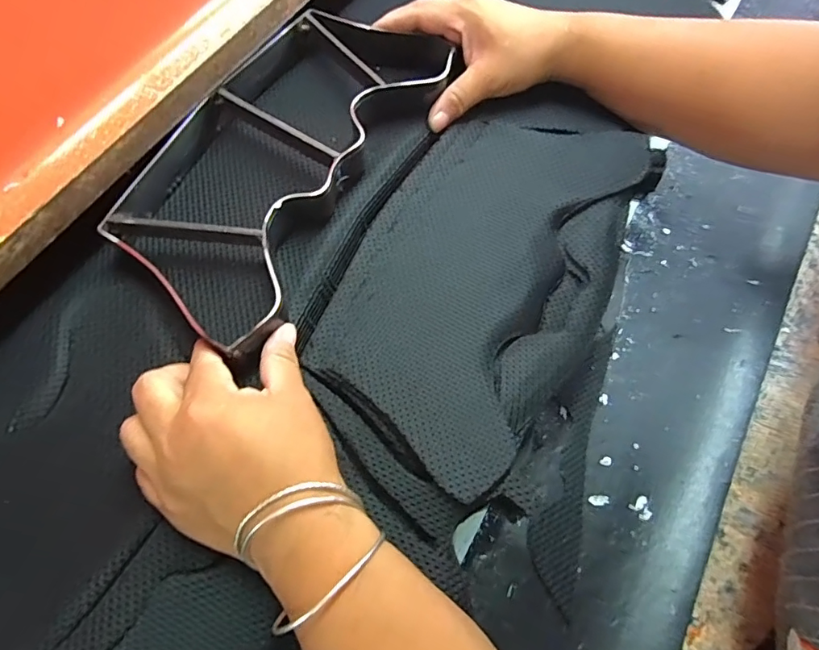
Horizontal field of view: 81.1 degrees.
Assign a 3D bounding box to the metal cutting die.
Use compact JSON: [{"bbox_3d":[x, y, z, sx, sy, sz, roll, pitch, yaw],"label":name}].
[{"bbox_3d":[-0.093,-0.126,0.345,0.145,0.032,0.285,28,68,9],"label":"metal cutting die"}]

